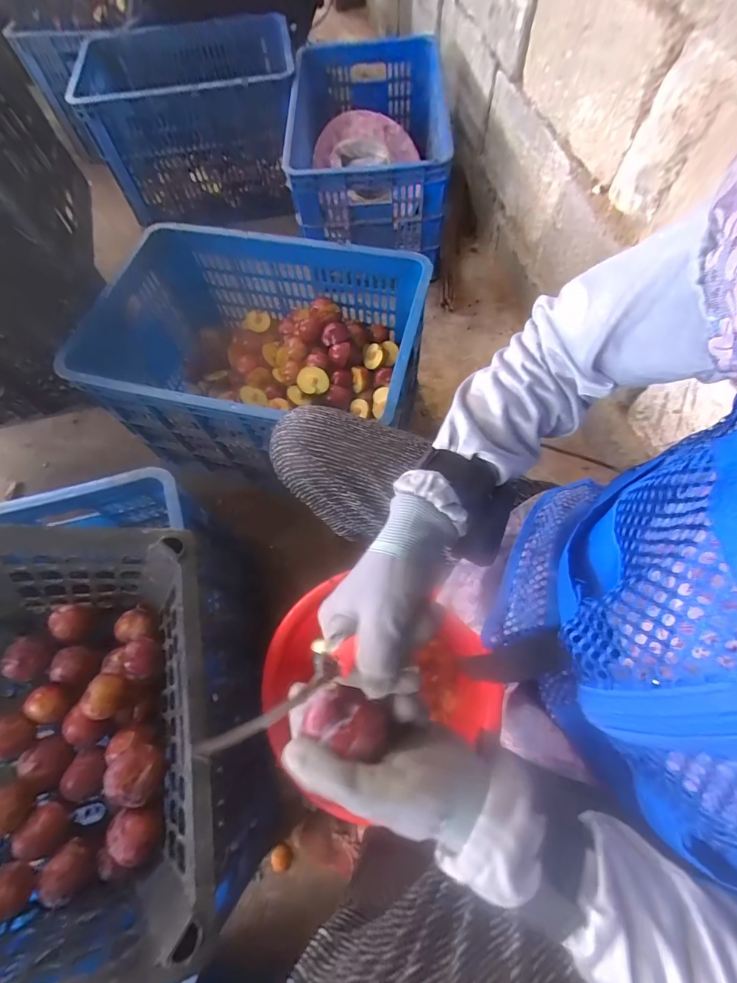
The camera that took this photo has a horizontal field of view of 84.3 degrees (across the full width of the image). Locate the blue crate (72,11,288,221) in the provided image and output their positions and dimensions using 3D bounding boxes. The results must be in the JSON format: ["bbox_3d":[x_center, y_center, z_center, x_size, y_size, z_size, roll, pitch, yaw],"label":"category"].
[{"bbox_3d":[-0.478,-1.068,1.195,0.564,0.305,0.399,-6,66,1],"label":"blue crate"}]

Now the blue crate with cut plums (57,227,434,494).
[{"bbox_3d":[-0.207,-0.240,0.786,0.581,0.269,0.364,12,68,8],"label":"blue crate with cut plums"}]

